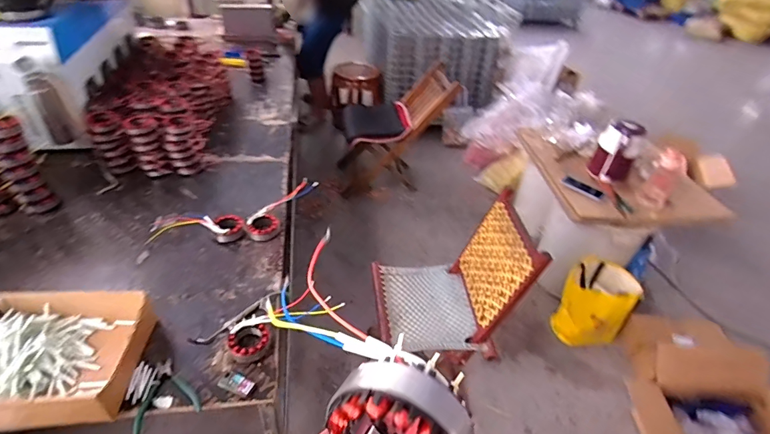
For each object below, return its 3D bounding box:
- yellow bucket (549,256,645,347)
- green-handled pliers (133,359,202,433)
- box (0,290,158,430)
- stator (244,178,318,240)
[{"bbox_3d":[0.815,0.347,1.613,0.243,0.314,0.235,3,39,-3],"label":"yellow bucket"},{"bbox_3d":[-0.431,0.340,0.806,0.112,0.013,0.129,-16,44,-24],"label":"green-handled pliers"},{"bbox_3d":[-0.664,0.265,0.816,0.330,0.082,0.263,2,39,-5],"label":"box"},{"bbox_3d":[-0.312,-0.027,1.242,0.093,0.042,0.273,18,41,15],"label":"stator"}]

